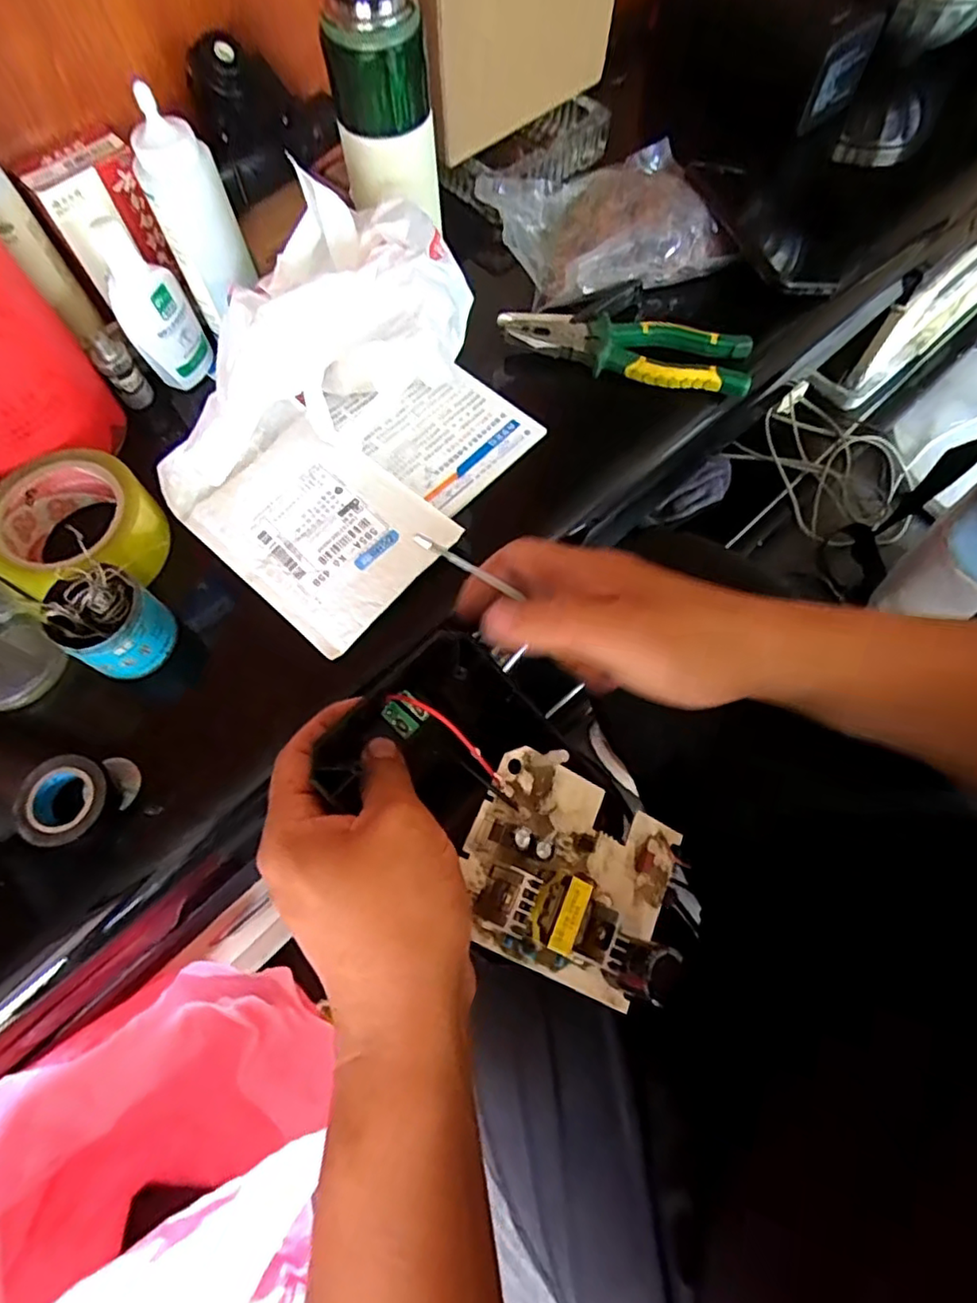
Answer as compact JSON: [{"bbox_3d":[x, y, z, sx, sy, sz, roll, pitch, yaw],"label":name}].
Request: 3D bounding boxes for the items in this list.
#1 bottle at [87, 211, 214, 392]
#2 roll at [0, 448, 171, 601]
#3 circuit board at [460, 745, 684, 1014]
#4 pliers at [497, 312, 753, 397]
[{"bbox_3d":[-0.251,-0.255,0.466,0.052,0.111,0.033,-27,69,-9],"label":"bottle"},{"bbox_3d":[-0.282,-0.084,0.432,0.103,0.049,0.095,-1,67,2],"label":"roll"},{"bbox_3d":[0.042,0.094,0.265,0.100,0.037,0.085,31,65,-13],"label":"circuit board"},{"bbox_3d":[0.107,-0.243,0.503,0.200,0.021,0.050,10,68,6],"label":"pliers"}]

